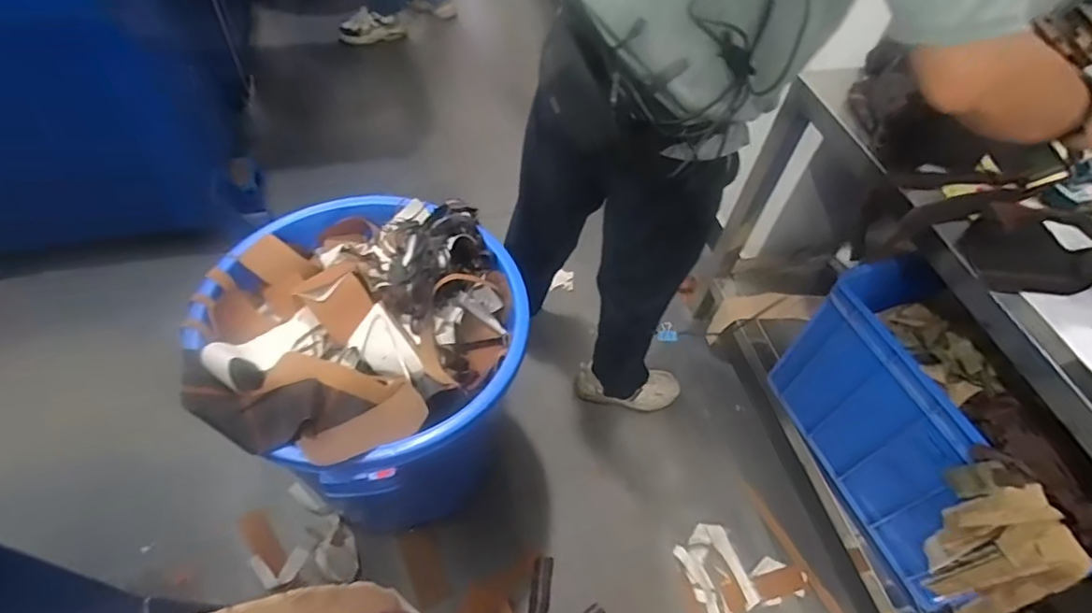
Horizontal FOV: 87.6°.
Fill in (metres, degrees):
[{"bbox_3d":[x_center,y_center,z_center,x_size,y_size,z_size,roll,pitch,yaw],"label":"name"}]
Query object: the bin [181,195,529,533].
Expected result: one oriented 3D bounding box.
[{"bbox_3d":[-0.332,0.145,1.233,0.510,0.667,0.561,3,54,-4],"label":"bin"}]

